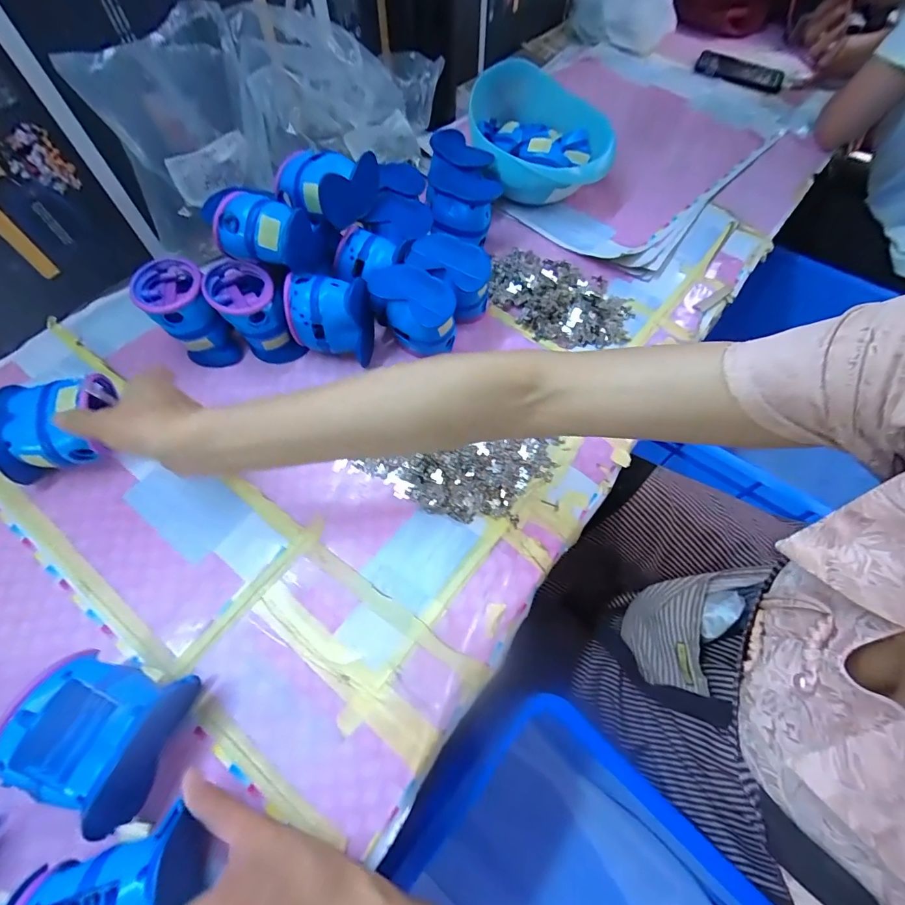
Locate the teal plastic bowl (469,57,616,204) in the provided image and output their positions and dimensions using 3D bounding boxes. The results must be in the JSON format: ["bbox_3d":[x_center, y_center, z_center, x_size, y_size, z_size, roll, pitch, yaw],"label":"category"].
[{"bbox_3d":[0.120,-0.424,0.593,0.199,0.099,0.181,15,63,6],"label":"teal plastic bowl"}]

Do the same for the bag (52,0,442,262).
[{"bbox_3d":[-0.178,-0.418,0.514,0.109,0.188,0.427,38,69,15],"label":"bag"}]

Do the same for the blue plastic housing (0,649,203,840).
[{"bbox_3d":[-0.245,0.195,0.297,0.092,0.063,0.094,20,65,8],"label":"blue plastic housing"}]

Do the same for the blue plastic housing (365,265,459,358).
[{"bbox_3d":[-0.043,-0.154,0.467,0.094,0.070,0.057,25,66,10],"label":"blue plastic housing"}]

